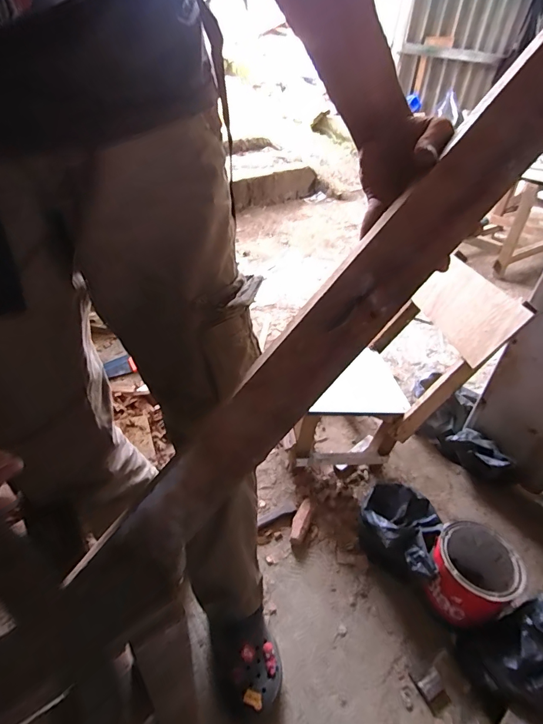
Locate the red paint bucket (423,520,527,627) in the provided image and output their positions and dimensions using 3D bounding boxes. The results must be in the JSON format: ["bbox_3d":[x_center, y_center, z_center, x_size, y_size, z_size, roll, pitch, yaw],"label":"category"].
[{"bbox_3d":[0.389,0.434,0.800,0.150,0.154,0.157,3,37,-2],"label":"red paint bucket"}]

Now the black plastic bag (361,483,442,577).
[{"bbox_3d":[0.271,0.365,0.865,0.155,0.107,0.172,21,40,20],"label":"black plastic bag"}]

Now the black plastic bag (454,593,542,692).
[{"bbox_3d":[0.442,0.518,0.706,0.169,0.145,0.130,-5,38,-14],"label":"black plastic bag"}]

